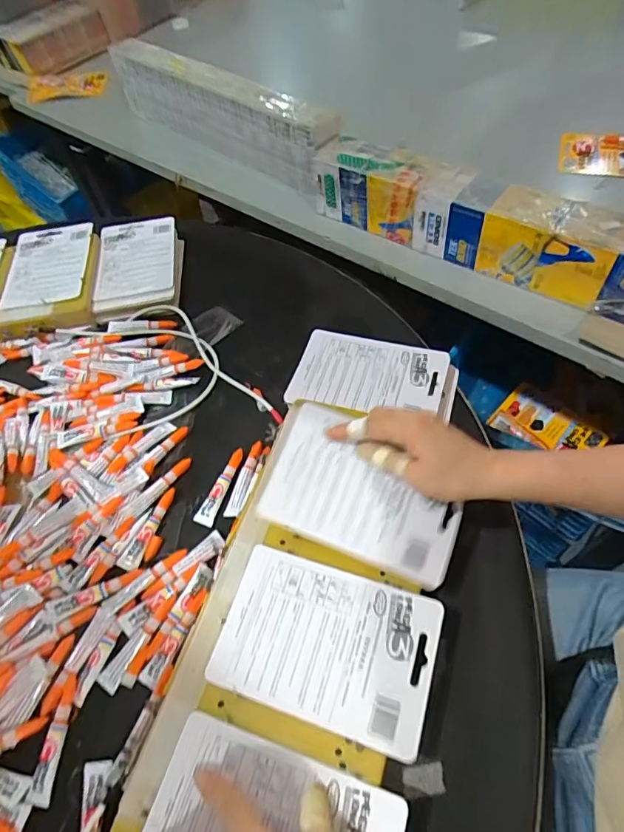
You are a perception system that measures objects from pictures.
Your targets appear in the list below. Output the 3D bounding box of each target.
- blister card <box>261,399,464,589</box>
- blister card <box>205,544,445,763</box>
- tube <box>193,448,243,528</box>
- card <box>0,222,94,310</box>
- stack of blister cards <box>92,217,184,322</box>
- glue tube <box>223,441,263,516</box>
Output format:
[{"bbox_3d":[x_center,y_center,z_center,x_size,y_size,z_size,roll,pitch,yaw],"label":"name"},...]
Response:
[{"bbox_3d":[0.046,0.064,0.424,0.165,0.009,0.111,21,74,10],"label":"blister card"},{"bbox_3d":[0.011,0.177,0.385,0.163,0.006,0.112,15,60,13],"label":"blister card"},{"bbox_3d":[-0.094,0.071,0.509,0.019,0.007,0.089,17,59,15],"label":"tube"},{"bbox_3d":[-0.379,-0.218,0.701,0.116,0.015,0.170,-7,56,-1],"label":"card"},{"bbox_3d":[-0.251,-0.221,0.713,0.120,0.022,0.195,-10,56,-3],"label":"stack of blister cards"},{"bbox_3d":[-0.070,0.062,0.508,0.019,0.013,0.087,12,57,12],"label":"glue tube"}]

